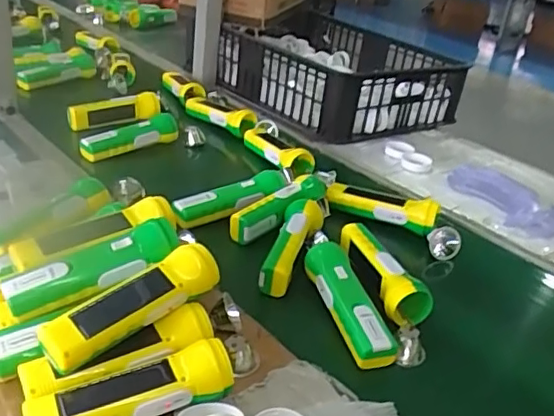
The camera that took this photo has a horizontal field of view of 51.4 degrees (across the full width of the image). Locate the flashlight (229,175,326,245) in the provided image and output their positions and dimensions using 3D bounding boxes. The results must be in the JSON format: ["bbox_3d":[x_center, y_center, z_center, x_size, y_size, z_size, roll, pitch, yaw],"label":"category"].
[{"bbox_3d":[0.010,-0.004,0.800,0.043,0.048,0.191,28,35,31],"label":"flashlight"}]

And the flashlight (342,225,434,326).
[{"bbox_3d":[0.123,0.074,0.681,0.047,0.044,0.155,-4,30,-20],"label":"flashlight"}]

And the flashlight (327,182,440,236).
[{"bbox_3d":[0.151,-0.007,0.832,0.160,0.047,0.040,20,31,19],"label":"flashlight"}]

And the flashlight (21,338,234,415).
[{"bbox_3d":[-0.117,0.153,0.470,0.162,0.041,0.041,-8,31,-26],"label":"flashlight"}]

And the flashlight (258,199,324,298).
[{"bbox_3d":[0.023,0.046,0.713,0.052,0.046,0.167,12,28,8],"label":"flashlight"}]

